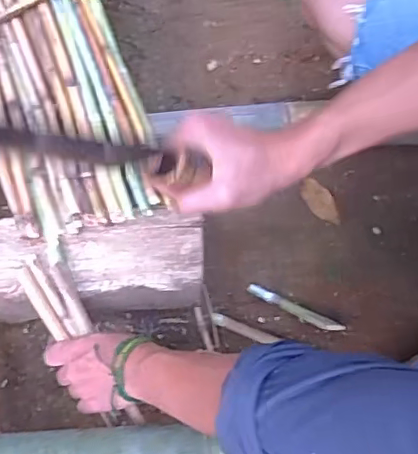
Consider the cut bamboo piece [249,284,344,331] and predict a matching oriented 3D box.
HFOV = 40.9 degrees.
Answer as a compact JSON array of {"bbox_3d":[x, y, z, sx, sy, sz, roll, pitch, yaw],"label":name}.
[{"bbox_3d":[0.114,0.109,0.741,0.134,0.018,0.016,24,77,5],"label":"cut bamboo piece"}]

